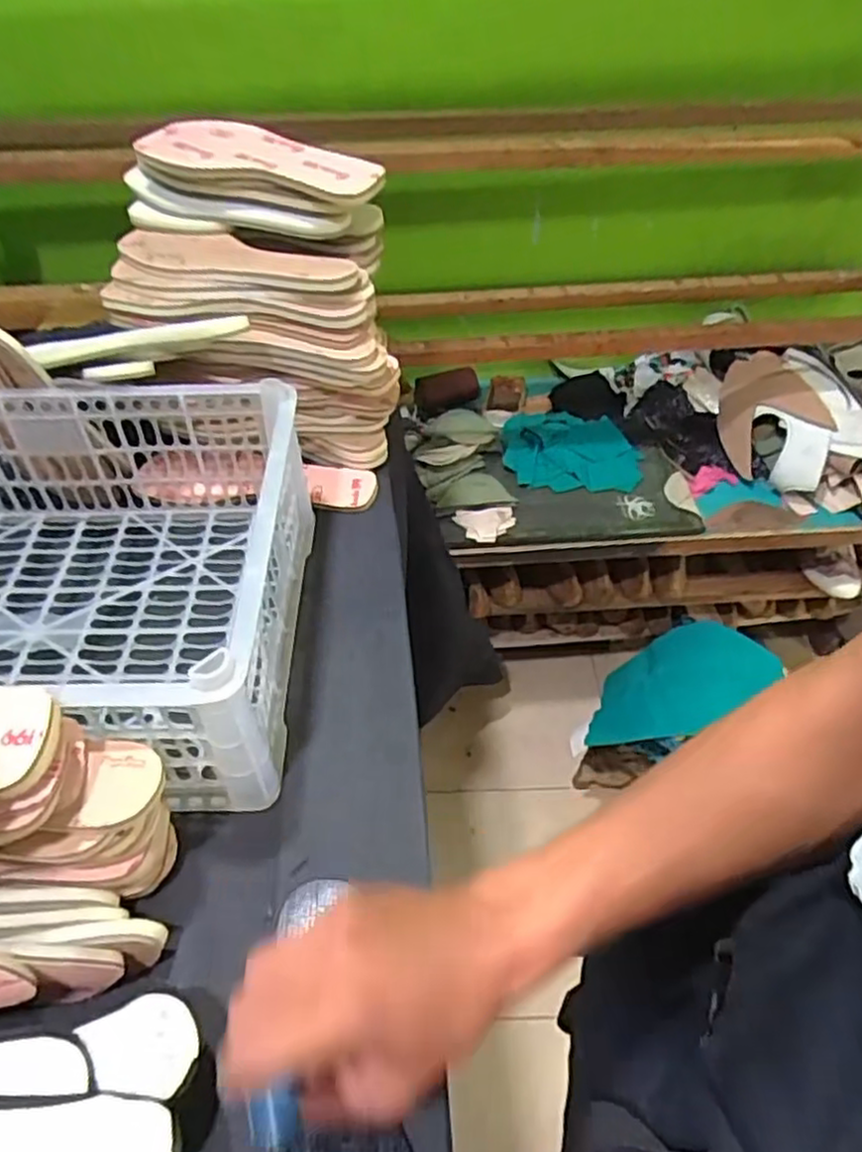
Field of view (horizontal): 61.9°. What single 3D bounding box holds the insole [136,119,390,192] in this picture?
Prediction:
[{"bbox_3d":[-0.157,-0.397,0.674,0.252,0.023,0.072,13,48,14],"label":"insole"}]

